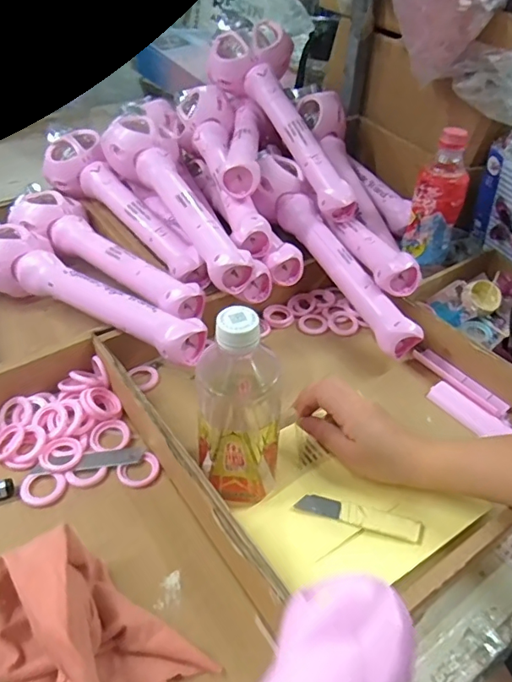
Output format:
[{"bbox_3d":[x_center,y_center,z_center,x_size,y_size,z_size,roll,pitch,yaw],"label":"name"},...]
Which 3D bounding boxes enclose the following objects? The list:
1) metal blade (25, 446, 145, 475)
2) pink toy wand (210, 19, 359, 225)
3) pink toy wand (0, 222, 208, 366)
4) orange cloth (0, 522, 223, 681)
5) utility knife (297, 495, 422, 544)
[{"bbox_3d":[-0.153,0.109,0.474,0.100,0.004,0.018,-5,43,-10],"label":"metal blade"},{"bbox_3d":[0.052,-0.311,0.722,0.109,0.078,0.330,-20,70,-25],"label":"pink toy wand"},{"bbox_3d":[-0.199,-0.047,0.568,0.343,0.063,0.086,30,48,26],"label":"pink toy wand"},{"bbox_3d":[-0.105,0.195,0.329,0.114,0.085,0.148,-26,50,-29],"label":"orange cloth"},{"bbox_3d":[0.088,0.149,0.444,0.104,0.004,0.021,14,43,11],"label":"utility knife"}]

